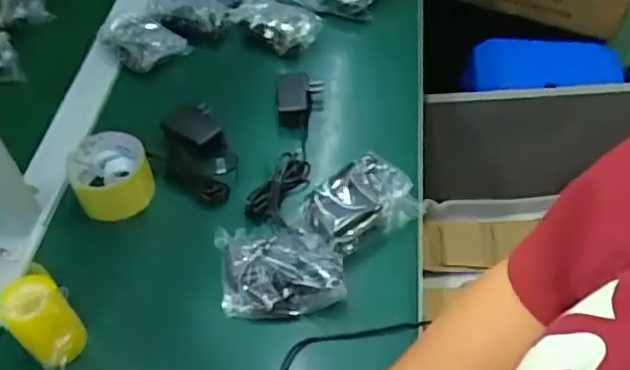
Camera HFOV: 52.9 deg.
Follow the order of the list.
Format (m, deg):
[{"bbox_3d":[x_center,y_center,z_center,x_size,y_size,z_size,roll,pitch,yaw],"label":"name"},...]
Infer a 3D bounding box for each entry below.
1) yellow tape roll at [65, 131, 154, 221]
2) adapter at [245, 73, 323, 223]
[{"bbox_3d":[-0.224,-0.011,0.701,0.080,0.056,0.078,-1,50,2],"label":"yellow tape roll"},{"bbox_3d":[-0.032,-0.043,0.752,0.061,0.045,0.231,5,51,7],"label":"adapter"}]

